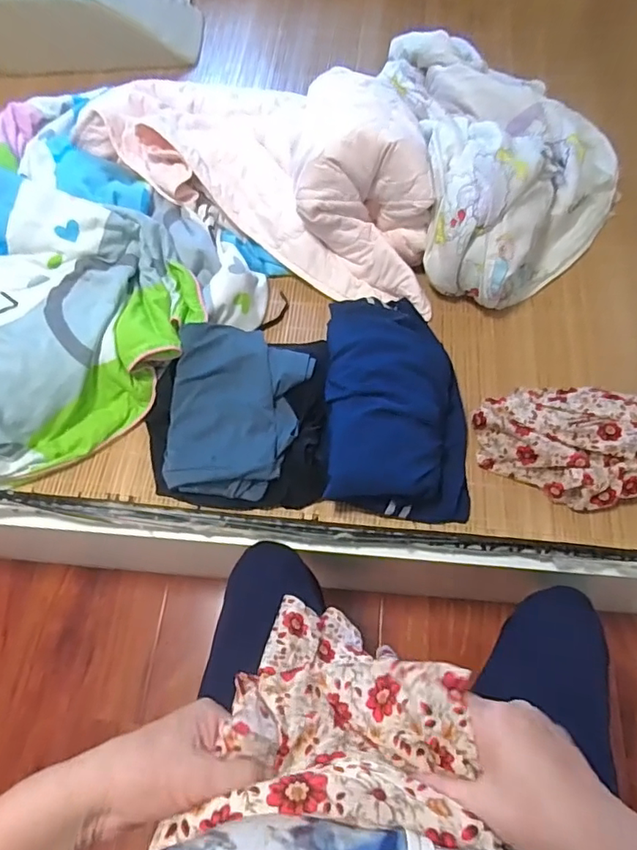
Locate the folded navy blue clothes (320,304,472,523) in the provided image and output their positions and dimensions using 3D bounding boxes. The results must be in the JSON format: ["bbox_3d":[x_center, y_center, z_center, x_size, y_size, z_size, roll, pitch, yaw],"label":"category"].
[{"bbox_3d":[0.112,-0.053,0.758,0.198,0.084,0.355,0,66,3],"label":"folded navy blue clothes"}]

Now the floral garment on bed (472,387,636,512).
[{"bbox_3d":[0.392,0.016,0.731,0.332,0.055,0.183,-5,66,0],"label":"floral garment on bed"}]

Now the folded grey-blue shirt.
[{"bbox_3d":[-0.119,-0.027,0.771,0.198,0.041,0.261,5,66,5],"label":"folded grey-blue shirt"}]

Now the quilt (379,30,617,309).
[{"bbox_3d":[0.332,-0.479,0.925,0.374,0.198,0.570,-8,66,-1],"label":"quilt"}]

